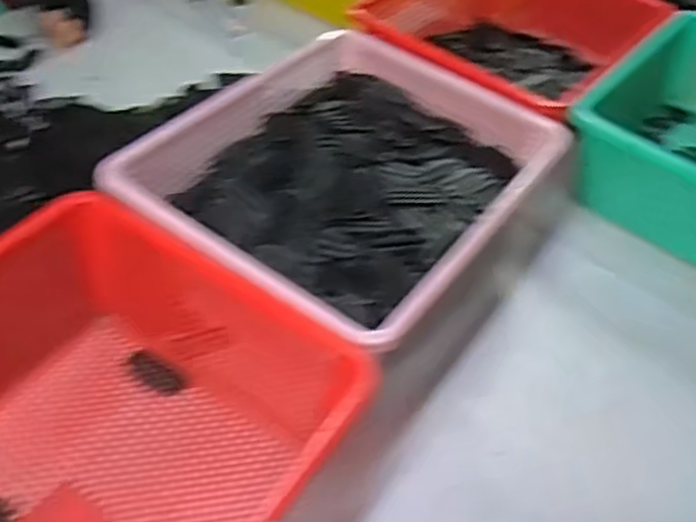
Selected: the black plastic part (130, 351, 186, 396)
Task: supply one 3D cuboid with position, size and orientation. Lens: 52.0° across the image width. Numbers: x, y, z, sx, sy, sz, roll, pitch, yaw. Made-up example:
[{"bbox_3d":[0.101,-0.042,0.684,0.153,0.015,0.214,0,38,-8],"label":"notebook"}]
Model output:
[{"bbox_3d":[-0.171,0.099,0.634,0.059,0.004,0.024,32,50,22],"label":"black plastic part"}]

